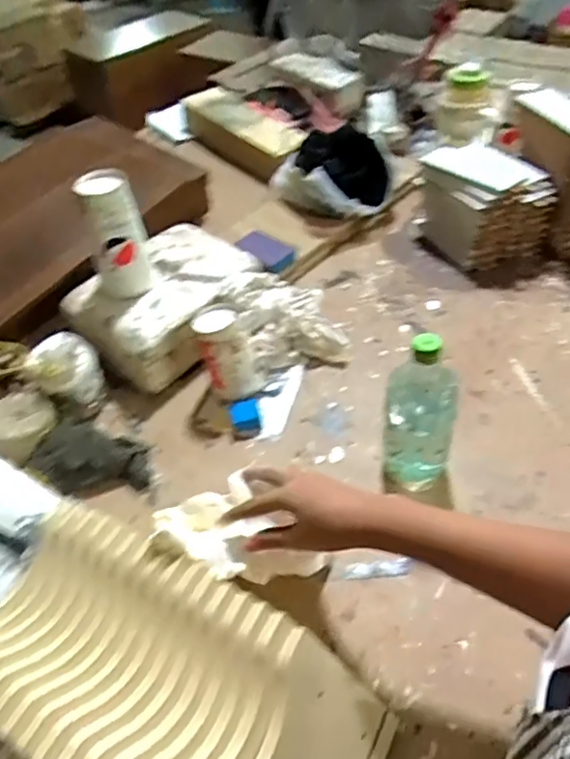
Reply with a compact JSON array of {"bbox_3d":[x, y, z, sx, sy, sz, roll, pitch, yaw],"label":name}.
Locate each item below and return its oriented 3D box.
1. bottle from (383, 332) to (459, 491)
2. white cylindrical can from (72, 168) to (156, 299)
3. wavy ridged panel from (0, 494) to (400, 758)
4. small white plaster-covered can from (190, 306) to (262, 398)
[{"bbox_3d":[0.158,0.036,0.693,0.077,0.214,0.074,7,46,12],"label":"bottle"},{"bbox_3d":[-0.253,-0.217,0.883,0.086,0.173,0.078,-17,46,-13],"label":"white cylindrical can"},{"bbox_3d":[-0.107,0.275,0.522,0.370,0.101,0.195,18,49,22],"label":"wavy ridged panel"},{"bbox_3d":[-0.084,-0.040,0.853,0.078,0.129,0.073,-22,31,-14],"label":"small white plaster-covered can"}]

